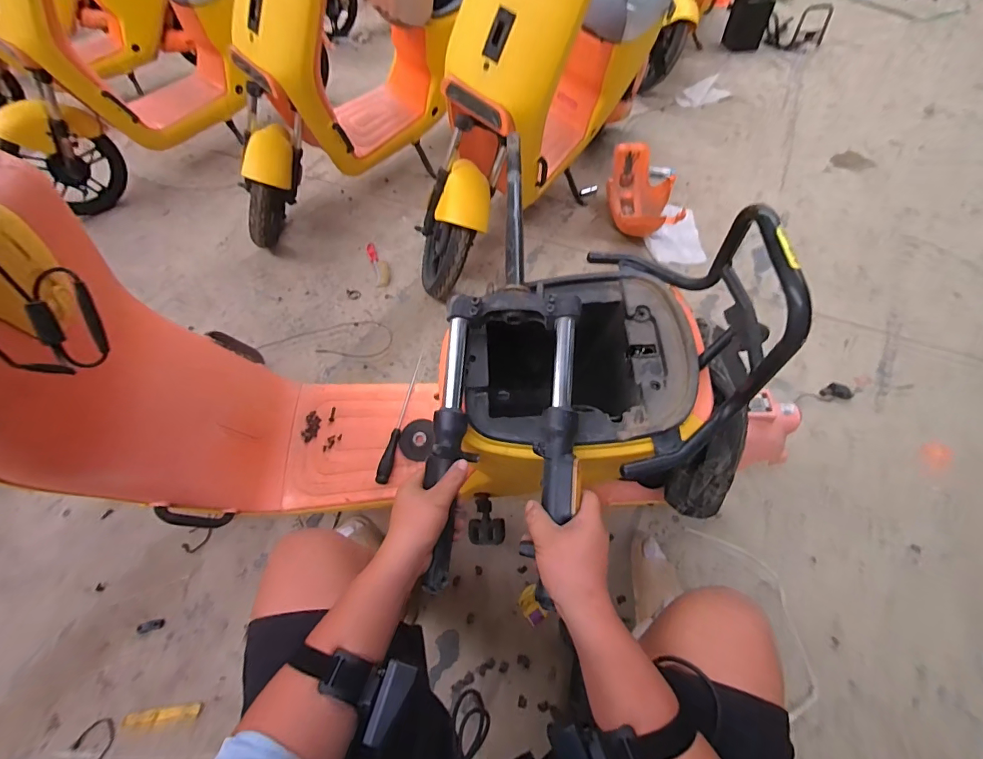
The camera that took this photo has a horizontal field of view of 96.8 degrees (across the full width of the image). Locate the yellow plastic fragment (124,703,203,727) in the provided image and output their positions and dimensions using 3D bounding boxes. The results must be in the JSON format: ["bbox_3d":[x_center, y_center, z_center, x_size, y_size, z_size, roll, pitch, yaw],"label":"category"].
[{"bbox_3d":[-0.616,0.628,0.818,0.140,0.013,0.023,-4,55,-5],"label":"yellow plastic fragment"}]

